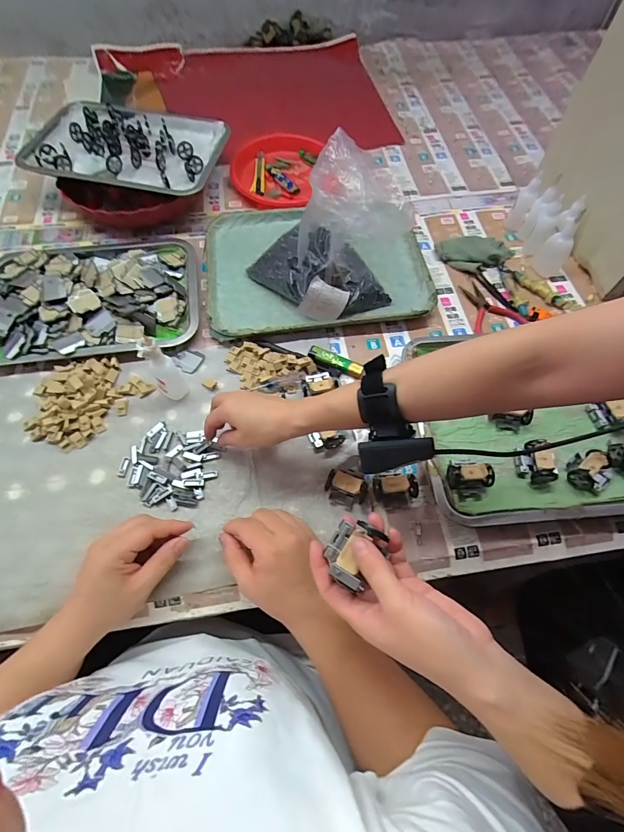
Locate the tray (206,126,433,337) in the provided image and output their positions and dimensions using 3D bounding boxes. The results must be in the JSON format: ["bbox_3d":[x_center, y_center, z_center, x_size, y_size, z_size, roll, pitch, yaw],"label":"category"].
[{"bbox_3d":[0.006,-0.282,0.518,0.334,0.185,0.260,-7,64,-4],"label":"tray"}]

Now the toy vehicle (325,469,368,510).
[{"bbox_3d":[0.039,0.083,0.428,0.046,0.022,0.039,16,65,7],"label":"toy vehicle"}]

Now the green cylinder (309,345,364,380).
[{"bbox_3d":[0.032,-0.076,0.519,0.079,0.013,0.021,27,67,12],"label":"green cylinder"}]

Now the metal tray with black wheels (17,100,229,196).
[{"bbox_3d":[-0.307,-0.464,0.639,0.302,0.029,0.212,10,65,7],"label":"metal tray with black wheels"}]

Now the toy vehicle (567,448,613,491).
[{"bbox_3d":[0.330,0.065,0.436,0.051,0.022,0.044,-30,67,-12],"label":"toy vehicle"}]

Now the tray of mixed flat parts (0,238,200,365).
[{"bbox_3d":[-0.334,-0.188,0.552,0.317,0.043,0.229,-8,64,-4],"label":"tray of mixed flat parts"}]

